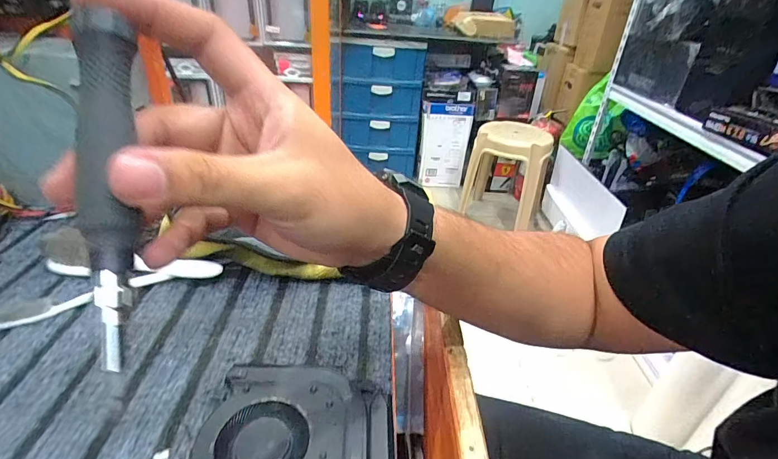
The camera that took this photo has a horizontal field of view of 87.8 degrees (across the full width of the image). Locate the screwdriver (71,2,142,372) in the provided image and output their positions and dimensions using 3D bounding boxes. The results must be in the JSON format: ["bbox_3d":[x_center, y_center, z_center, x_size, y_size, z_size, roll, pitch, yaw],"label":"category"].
[{"bbox_3d":[-0.100,-0.017,0.142,0.017,0.124,0.015,-4,-5,-11],"label":"screwdriver"}]

